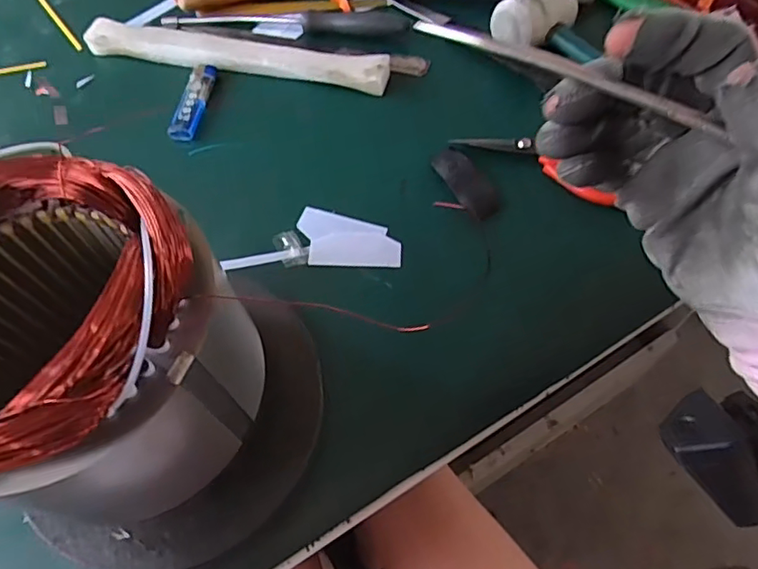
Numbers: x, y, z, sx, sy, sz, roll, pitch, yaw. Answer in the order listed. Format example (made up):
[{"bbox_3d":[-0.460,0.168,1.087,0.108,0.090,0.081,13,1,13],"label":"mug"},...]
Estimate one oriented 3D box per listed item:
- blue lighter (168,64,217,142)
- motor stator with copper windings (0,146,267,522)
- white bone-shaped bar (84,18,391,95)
[{"bbox_3d":[-0.169,-0.167,0.514,0.022,0.011,0.087,6,61,7],"label":"blue lighter"},{"bbox_3d":[-0.138,0.037,0.294,0.117,0.160,0.128,-2,61,3],"label":"motor stator with copper windings"},{"bbox_3d":[-0.139,-0.219,0.532,0.300,0.014,0.036,11,80,11],"label":"white bone-shaped bar"}]

